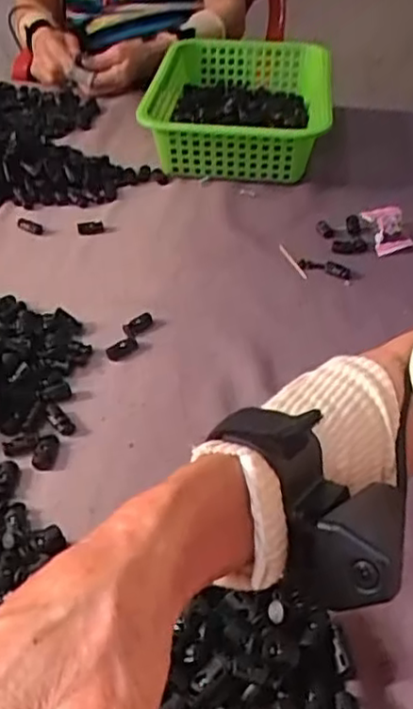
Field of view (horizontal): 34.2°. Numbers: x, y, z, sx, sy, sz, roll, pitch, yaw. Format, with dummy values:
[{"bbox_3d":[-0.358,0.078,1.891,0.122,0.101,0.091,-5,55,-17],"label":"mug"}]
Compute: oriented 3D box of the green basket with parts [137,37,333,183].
[{"bbox_3d":[0.048,-0.328,0.879,0.219,0.075,0.311,5,42,4],"label":"green basket with parts"}]

